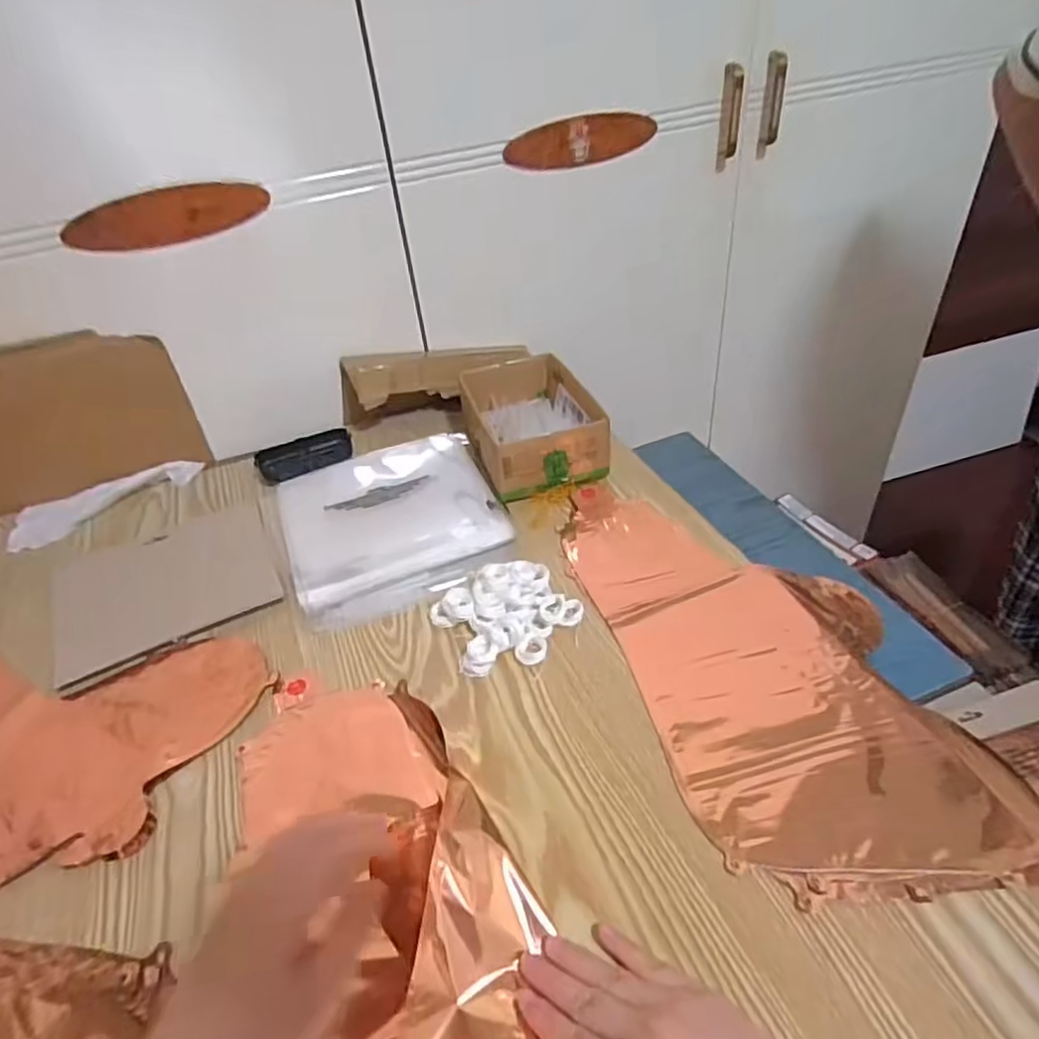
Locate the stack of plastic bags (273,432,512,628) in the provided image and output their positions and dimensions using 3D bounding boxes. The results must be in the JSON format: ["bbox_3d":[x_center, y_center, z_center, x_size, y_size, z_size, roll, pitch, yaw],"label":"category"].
[{"bbox_3d":[-0.126,-0.003,0.668,0.211,0.022,0.218,-18,41,-12],"label":"stack of plastic bags"}]

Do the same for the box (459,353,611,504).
[{"bbox_3d":[0.009,-0.113,0.741,0.128,0.059,0.195,-16,41,-11],"label":"box"}]

